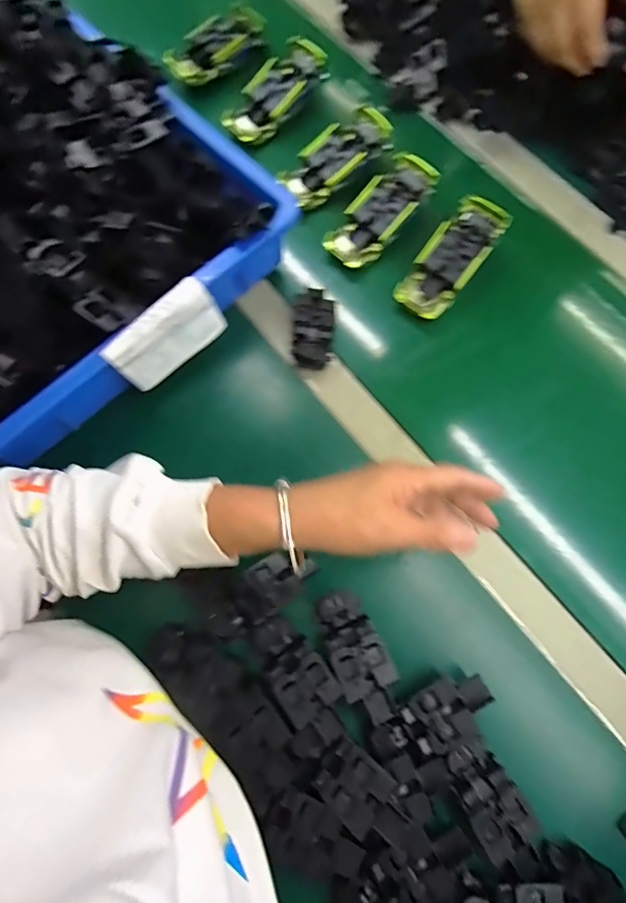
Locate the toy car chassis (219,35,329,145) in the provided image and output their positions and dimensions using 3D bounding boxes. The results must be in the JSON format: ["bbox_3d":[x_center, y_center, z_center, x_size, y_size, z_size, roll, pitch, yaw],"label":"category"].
[{"bbox_3d":[-0.047,-0.429,0.522,0.136,0.024,0.065,-45,79,4],"label":"toy car chassis"}]

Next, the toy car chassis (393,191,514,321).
[{"bbox_3d":[0.145,-0.201,0.453,0.057,0.025,0.133,38,94,9],"label":"toy car chassis"}]

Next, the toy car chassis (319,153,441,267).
[{"bbox_3d":[0.075,-0.260,0.471,0.058,0.022,0.134,43,95,10],"label":"toy car chassis"}]

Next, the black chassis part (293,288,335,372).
[{"bbox_3d":[0.001,-0.130,0.440,0.040,0.020,0.089,2,74,0],"label":"black chassis part"}]

